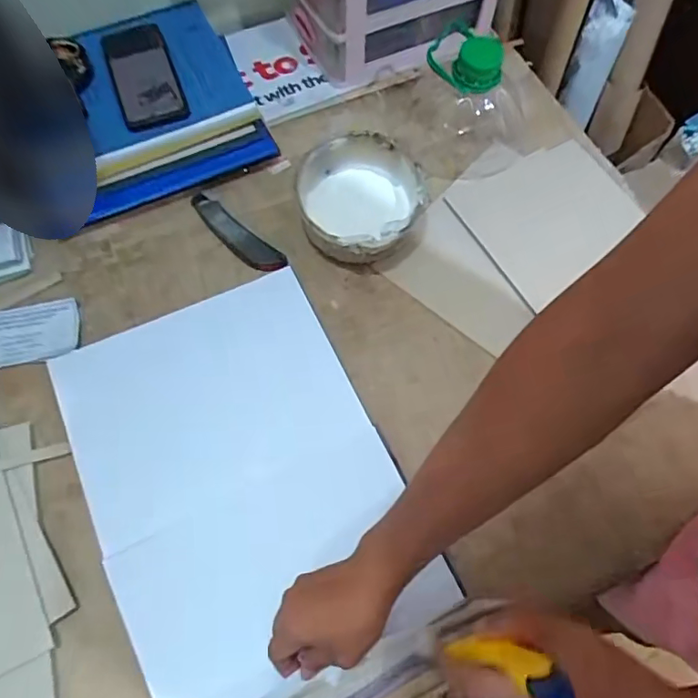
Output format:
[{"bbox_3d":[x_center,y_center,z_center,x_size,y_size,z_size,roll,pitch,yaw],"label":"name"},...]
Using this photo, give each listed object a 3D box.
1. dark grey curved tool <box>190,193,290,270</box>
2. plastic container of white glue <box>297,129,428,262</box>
[{"bbox_3d":[-0.139,-0.139,0.630,0.144,0.011,0.036,39,71,14],"label":"dark grey curved tool"},{"bbox_3d":[0.014,-0.166,0.613,0.135,0.073,0.140,1,67,-1],"label":"plastic container of white glue"}]

